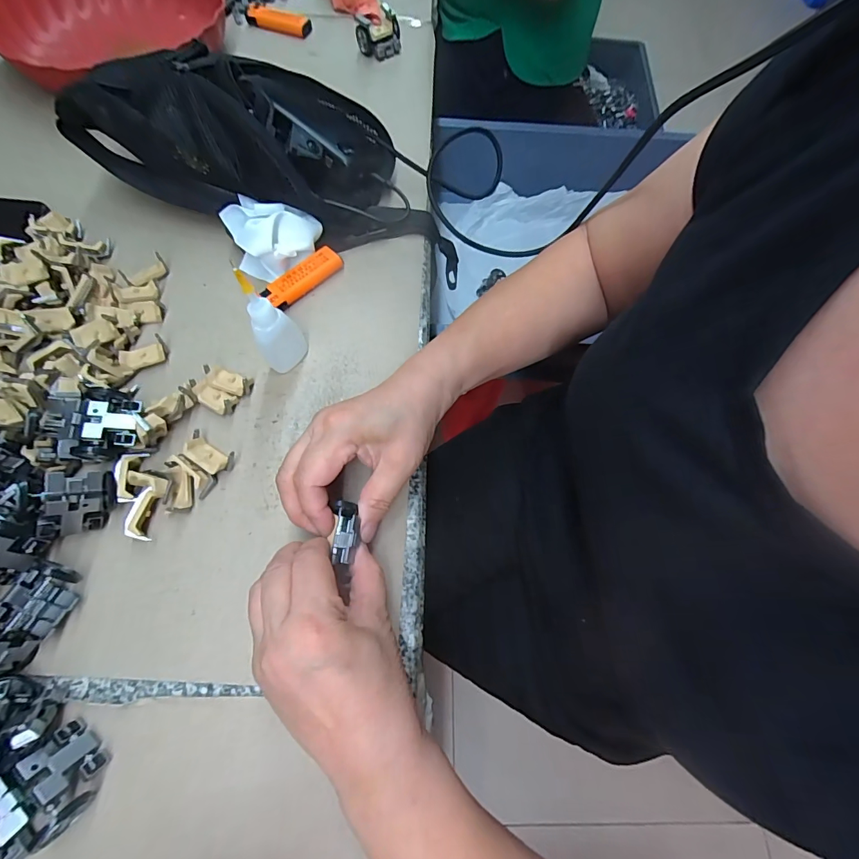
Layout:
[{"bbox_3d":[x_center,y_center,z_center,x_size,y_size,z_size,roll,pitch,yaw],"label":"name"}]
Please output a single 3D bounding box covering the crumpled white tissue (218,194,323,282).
[{"bbox_3d":[-0.143,-0.168,0.369,0.082,0.038,0.055,16,67,4],"label":"crumpled white tissue"}]

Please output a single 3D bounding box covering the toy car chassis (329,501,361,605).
[{"bbox_3d":[-0.052,0.064,0.262,0.016,0.011,0.037,-1,65,-3],"label":"toy car chassis"}]

